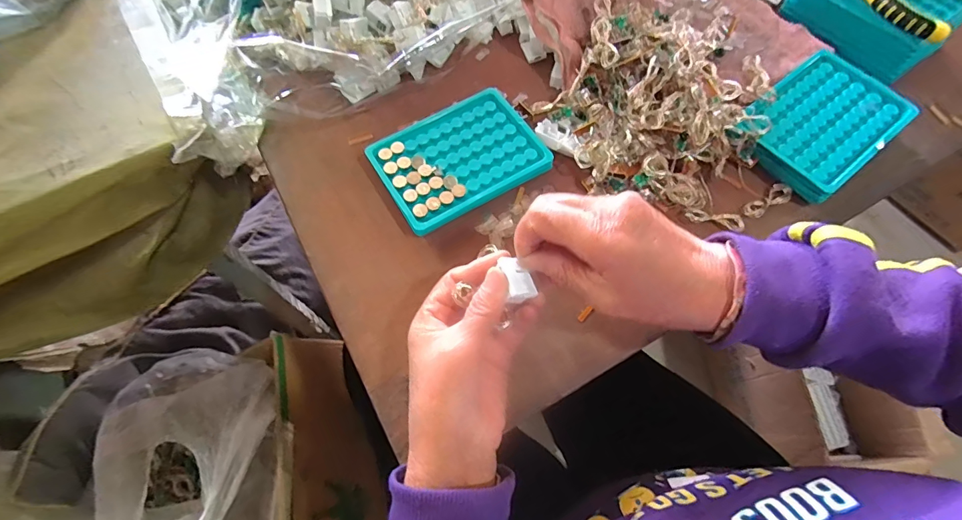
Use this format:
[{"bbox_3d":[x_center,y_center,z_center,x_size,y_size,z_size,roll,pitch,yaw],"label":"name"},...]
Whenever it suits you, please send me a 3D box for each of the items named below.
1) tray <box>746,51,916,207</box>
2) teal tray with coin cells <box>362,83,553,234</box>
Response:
[{"bbox_3d":[0.292,-0.119,0.375,0.131,0.017,0.095,-36,71,-14],"label":"tray"},{"bbox_3d":[-0.020,-0.088,0.374,0.131,0.020,0.102,-30,69,-12],"label":"teal tray with coin cells"}]

